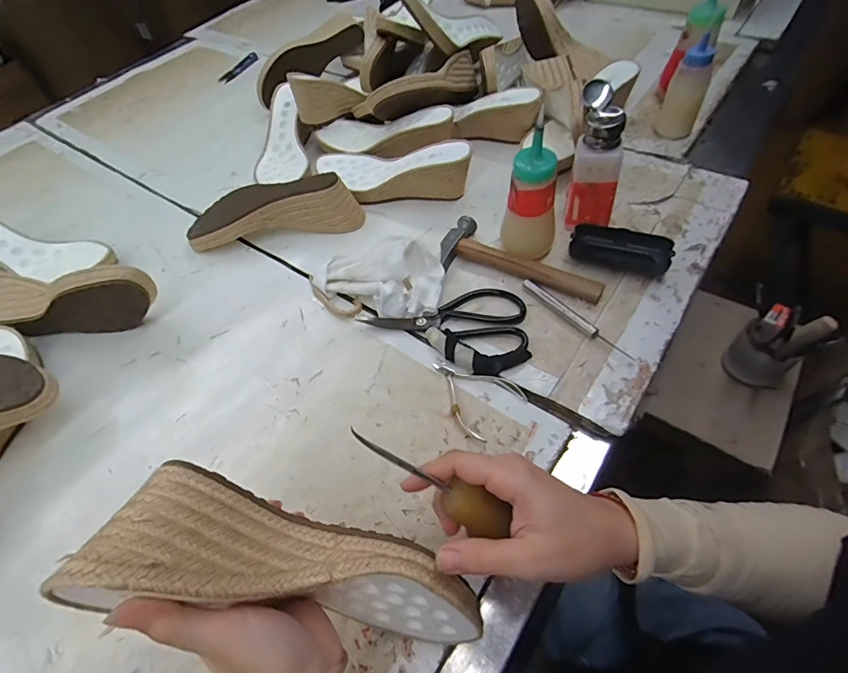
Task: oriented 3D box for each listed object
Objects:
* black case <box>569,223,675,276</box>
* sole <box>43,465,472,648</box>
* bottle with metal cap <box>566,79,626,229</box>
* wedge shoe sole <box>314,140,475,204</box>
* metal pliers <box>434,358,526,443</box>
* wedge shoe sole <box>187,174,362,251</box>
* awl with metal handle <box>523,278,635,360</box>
[{"bbox_3d":[0.235,-0.104,0.524,0.109,0.032,0.050,19,58,19],"label":"black case"},{"bbox_3d":[-0.070,0.142,0.264,0.231,0.076,0.065,31,50,-26],"label":"sole"},{"bbox_3d":[0.197,-0.204,0.507,0.042,0.145,0.070,-8,53,0],"label":"bottle with metal cap"},{"bbox_3d":[-0.050,-0.240,0.626,0.233,0.075,0.079,10,55,13],"label":"wedge shoe sole"},{"bbox_3d":[0.047,0.054,0.448,0.073,0.009,0.095,-39,59,-21],"label":"metal pliers"},{"bbox_3d":[-0.208,-0.179,0.607,0.233,0.066,0.078,-8,53,0],"label":"wedge shoe sole"},{"bbox_3d":[0.167,-0.021,0.482,0.014,0.012,0.144,-38,59,-20],"label":"awl with metal handle"}]

